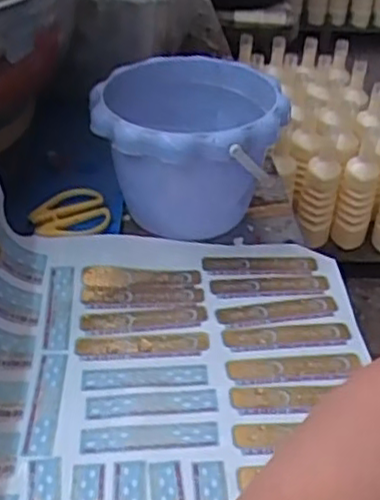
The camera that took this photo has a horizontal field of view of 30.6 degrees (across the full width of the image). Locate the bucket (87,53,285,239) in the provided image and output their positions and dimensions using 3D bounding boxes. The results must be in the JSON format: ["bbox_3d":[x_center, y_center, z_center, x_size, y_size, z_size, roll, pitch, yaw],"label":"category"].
[{"bbox_3d":[-0.002,-0.078,0.580,0.145,0.121,0.145,3,36,-2],"label":"bucket"}]

